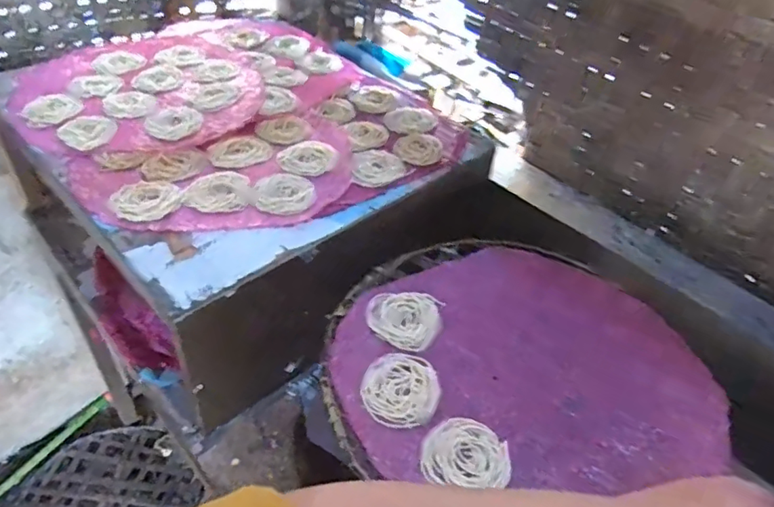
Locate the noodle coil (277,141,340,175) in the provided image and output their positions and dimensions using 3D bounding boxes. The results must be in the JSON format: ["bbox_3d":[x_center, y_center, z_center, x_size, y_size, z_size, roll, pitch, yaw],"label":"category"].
[{"bbox_3d":[-0.103,-0.127,0.724,0.063,0.007,0.082,36,51,28],"label":"noodle coil"}]

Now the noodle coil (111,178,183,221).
[{"bbox_3d":[-0.284,-0.067,0.637,0.075,0.011,0.077,4,43,-3],"label":"noodle coil"}]

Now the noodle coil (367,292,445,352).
[{"bbox_3d":[0.019,0.069,0.582,0.077,0.009,0.075,4,43,-3],"label":"noodle coil"}]

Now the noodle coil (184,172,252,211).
[{"bbox_3d":[-0.208,-0.077,0.663,0.075,0.008,0.067,-8,45,-15],"label":"noodle coil"}]

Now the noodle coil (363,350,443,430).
[{"bbox_3d":[0.014,0.128,0.517,0.071,0.004,0.079,13,44,7],"label":"noodle coil"}]

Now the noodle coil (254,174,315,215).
[{"bbox_3d":[-0.126,-0.074,0.668,0.070,0.008,0.065,4,43,-3],"label":"noodle coil"}]

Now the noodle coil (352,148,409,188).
[{"bbox_3d":[-0.015,-0.117,0.728,0.079,0.005,0.072,4,43,-3],"label":"noodle coil"}]

